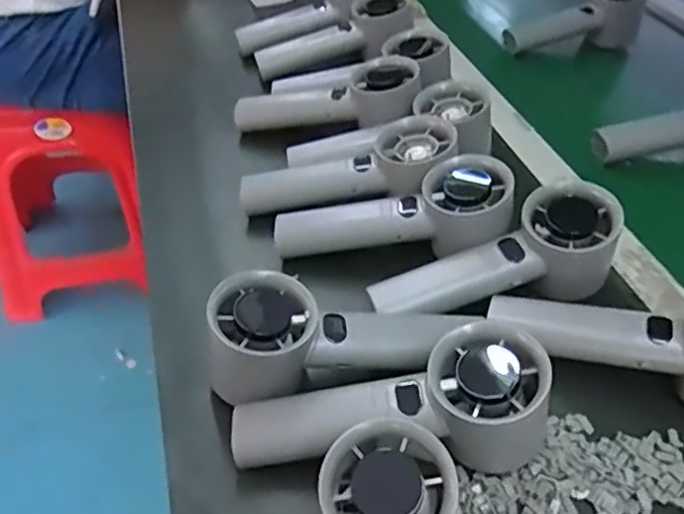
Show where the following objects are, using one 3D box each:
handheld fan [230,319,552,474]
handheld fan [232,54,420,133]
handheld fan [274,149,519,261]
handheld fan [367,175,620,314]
[{"bbox_3d":[0.024,0.080,0.318,0.158,0.060,0.053,-11,44,2],"label":"handheld fan"},{"bbox_3d":[-0.012,-0.129,0.529,0.156,0.039,0.049,-5,41,16],"label":"handheld fan"},{"bbox_3d":[0.034,-0.025,0.420,0.157,0.042,0.045,-12,42,11],"label":"handheld fan"},{"bbox_3d":[0.094,0.007,0.391,0.155,0.060,0.052,-21,46,-1],"label":"handheld fan"}]

